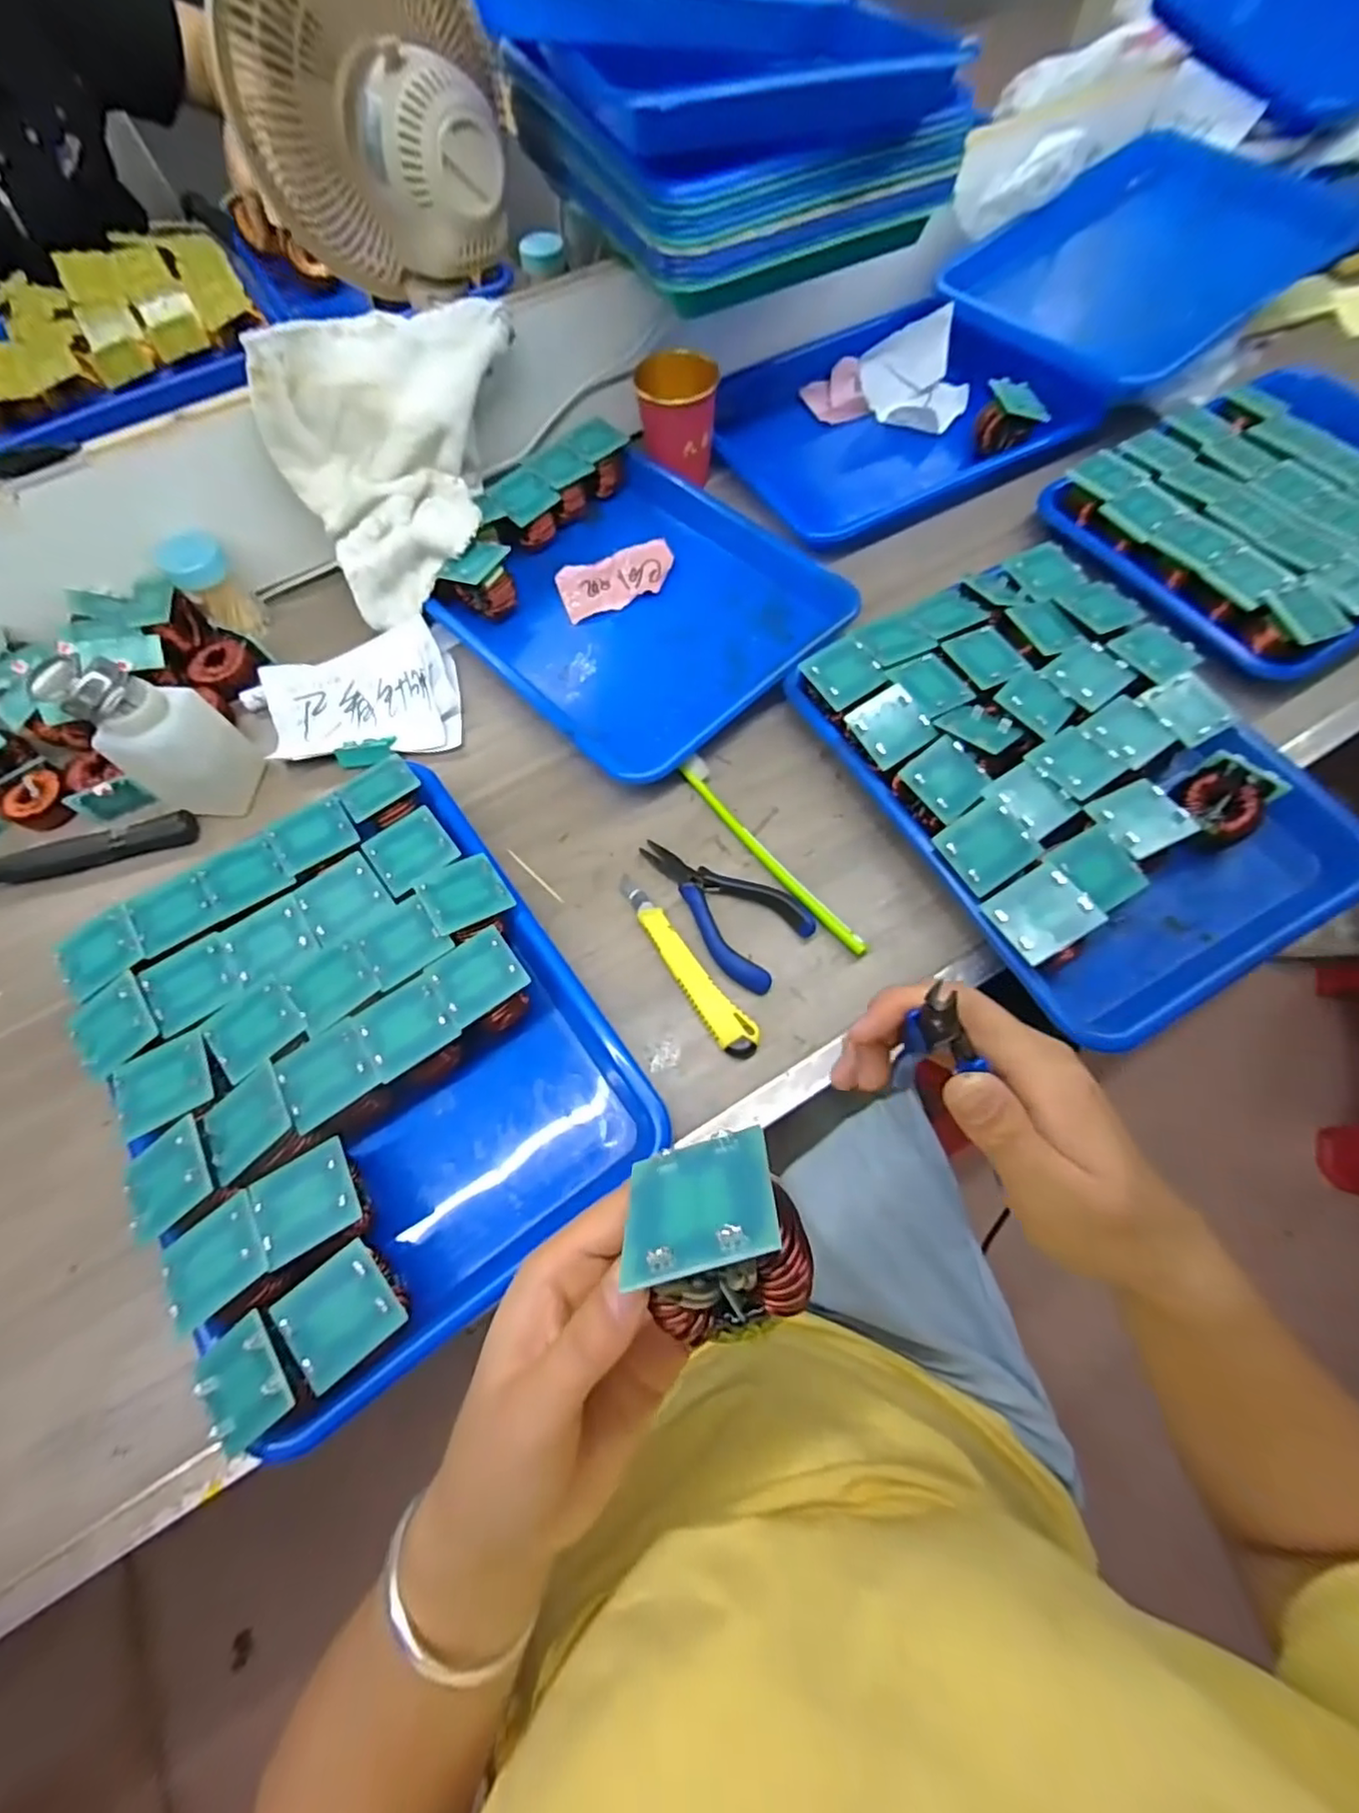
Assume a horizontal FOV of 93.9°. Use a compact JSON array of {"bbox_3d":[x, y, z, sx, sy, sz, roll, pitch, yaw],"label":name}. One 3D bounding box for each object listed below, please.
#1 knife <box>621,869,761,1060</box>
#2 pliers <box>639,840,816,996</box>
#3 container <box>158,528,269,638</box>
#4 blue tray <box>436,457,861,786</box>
[{"bbox_3d":[0.000,0.035,0.398,0.023,0.013,0.139,-35,70,-12],"label":"knife"},{"bbox_3d":[0.022,-0.003,0.414,0.122,0.010,0.063,36,72,16],"label":"pliers"},{"bbox_3d":[-0.374,-0.260,0.510,0.047,0.076,0.047,-33,68,-12],"label":"container"},{"bbox_3d":[-0.026,-0.243,0.518,0.264,0.040,0.278,-42,68,-12],"label":"blue tray"}]

